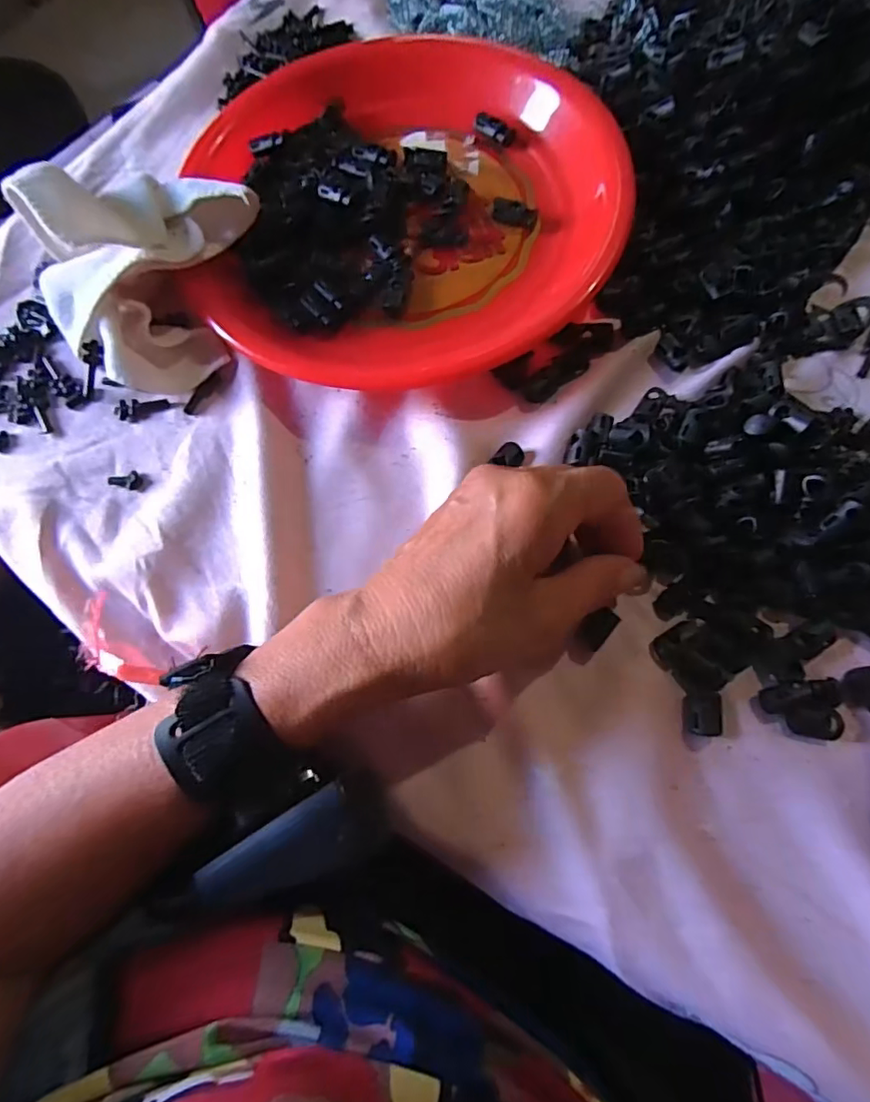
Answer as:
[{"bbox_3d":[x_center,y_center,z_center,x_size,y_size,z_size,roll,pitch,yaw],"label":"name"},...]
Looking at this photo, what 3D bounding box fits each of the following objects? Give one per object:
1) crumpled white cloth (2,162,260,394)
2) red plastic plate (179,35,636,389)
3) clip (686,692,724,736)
[{"bbox_3d":[-0.157,-0.152,0.289,0.100,0.069,0.117,7,74,4],"label":"crumpled white cloth"},{"bbox_3d":[-0.016,-0.215,0.328,0.239,0.026,0.245,-1,73,2],"label":"red plastic plate"},{"bbox_3d":[0.122,0.074,0.249,0.015,0.006,0.019,-1,73,2],"label":"clip"}]

